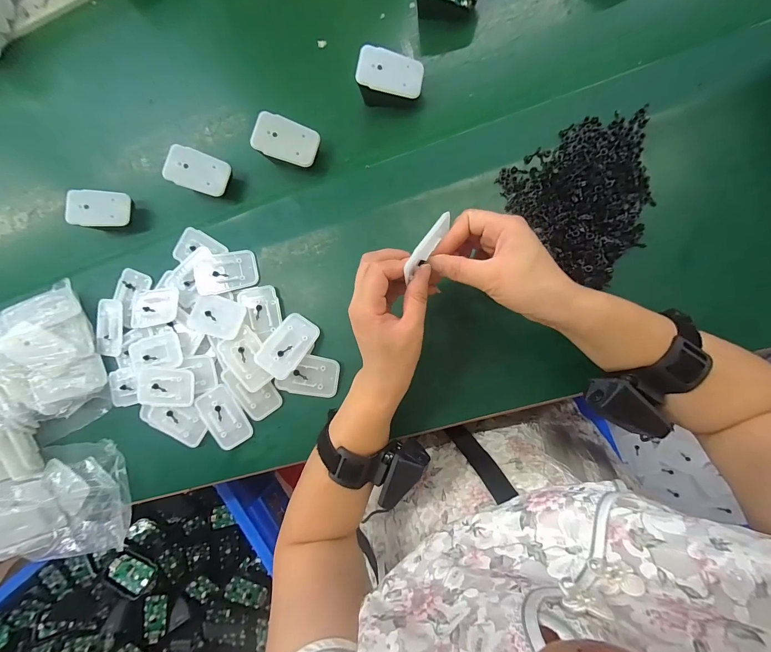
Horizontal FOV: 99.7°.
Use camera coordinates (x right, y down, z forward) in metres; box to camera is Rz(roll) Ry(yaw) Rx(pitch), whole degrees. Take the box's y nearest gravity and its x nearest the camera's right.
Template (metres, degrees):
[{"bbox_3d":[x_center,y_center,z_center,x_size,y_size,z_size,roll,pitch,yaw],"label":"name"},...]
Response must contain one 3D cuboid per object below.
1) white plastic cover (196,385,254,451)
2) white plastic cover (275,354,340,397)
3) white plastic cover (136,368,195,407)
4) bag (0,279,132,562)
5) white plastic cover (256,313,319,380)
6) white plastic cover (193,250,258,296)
[{"bbox_3d":[-0.184,0.105,0.373,0.045,0.004,0.070,-27,93,-1],"label":"white plastic cover"},{"bbox_3d":[-0.086,0.054,0.356,0.068,0.011,0.043,7,86,8],"label":"white plastic cover"},{"bbox_3d":[-0.254,0.071,0.374,0.069,0.008,0.045,2,95,1],"label":"white plastic cover"},{"bbox_3d":[-0.471,0.134,0.376,0.292,0.086,0.299,-15,83,7],"label":"bag"},{"bbox_3d":[-0.107,0.020,0.355,0.045,0.005,0.071,32,75,6],"label":"white plastic cover"},{"bbox_3d":[-0.187,-0.064,0.380,0.070,0.015,0.045,-9,84,7],"label":"white plastic cover"}]

